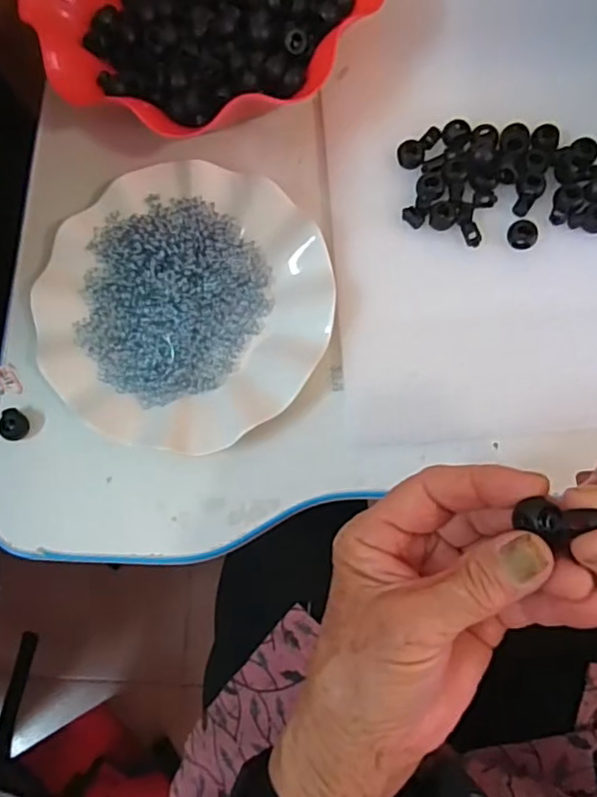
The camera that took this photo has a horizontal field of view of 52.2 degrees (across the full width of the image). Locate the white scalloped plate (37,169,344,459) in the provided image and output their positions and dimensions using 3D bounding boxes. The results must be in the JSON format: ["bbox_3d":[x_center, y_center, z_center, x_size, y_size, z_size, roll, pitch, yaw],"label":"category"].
[{"bbox_3d":[-0.071,-0.061,0.376,0.178,0.021,0.175,-1,82,3],"label":"white scalloped plate"}]

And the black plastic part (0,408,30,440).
[{"bbox_3d":[-0.178,0.016,0.381,0.016,0.008,0.020,9,82,5],"label":"black plastic part"}]

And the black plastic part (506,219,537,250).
[{"bbox_3d":[0.138,-0.101,0.376,0.018,0.006,0.018,-1,82,3],"label":"black plastic part"}]

